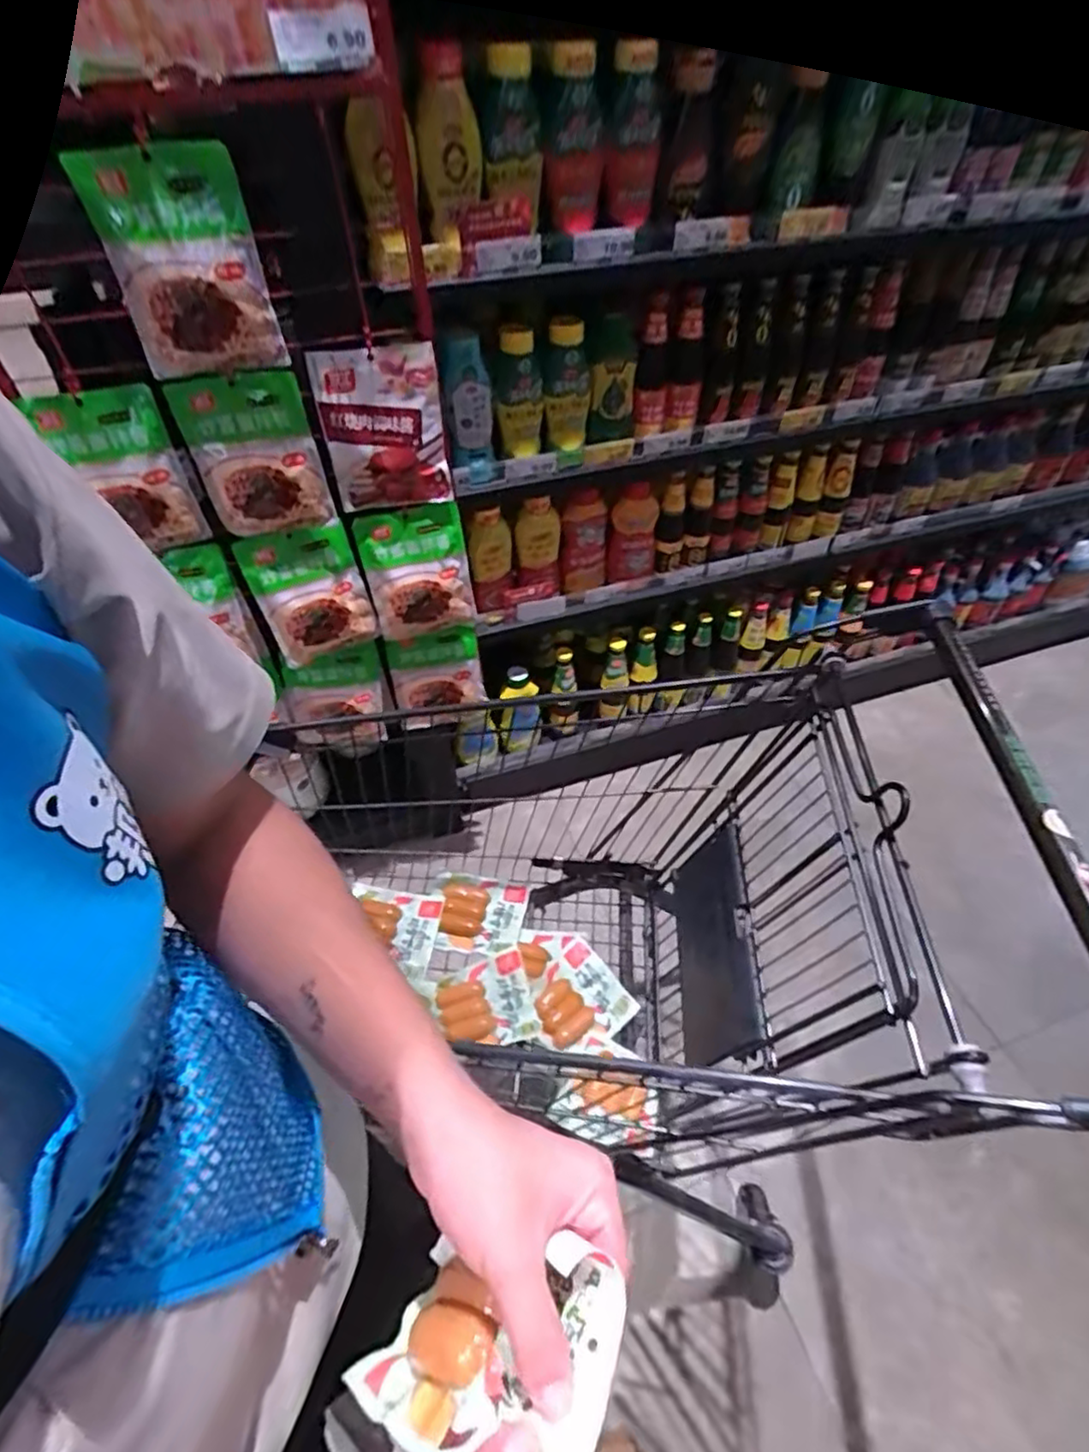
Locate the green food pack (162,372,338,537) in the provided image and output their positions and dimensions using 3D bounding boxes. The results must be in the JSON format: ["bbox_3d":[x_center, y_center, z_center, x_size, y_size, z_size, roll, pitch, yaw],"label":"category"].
[{"bbox_3d":[-0.372,-0.344,0.859,0.154,0.200,0.034,-11,48,-9],"label":"green food pack"}]

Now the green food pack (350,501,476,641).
[{"bbox_3d":[-0.198,-0.233,1.042,0.155,0.202,0.050,-8,48,-6],"label":"green food pack"}]

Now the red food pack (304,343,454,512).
[{"bbox_3d":[-0.213,-0.389,0.891,0.156,0.204,0.037,-6,47,-4],"label":"red food pack"}]

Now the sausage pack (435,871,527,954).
[{"bbox_3d":[-0.102,0.283,1.000,0.137,0.020,0.121,8,48,8],"label":"sausage pack"}]

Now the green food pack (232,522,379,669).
[{"bbox_3d":[-0.353,-0.197,1.010,0.158,0.199,0.049,-14,48,-11],"label":"green food pack"}]

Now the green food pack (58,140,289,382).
[{"bbox_3d":[-0.376,-0.477,0.700,0.152,0.195,0.026,-4,47,-3],"label":"green food pack"}]

